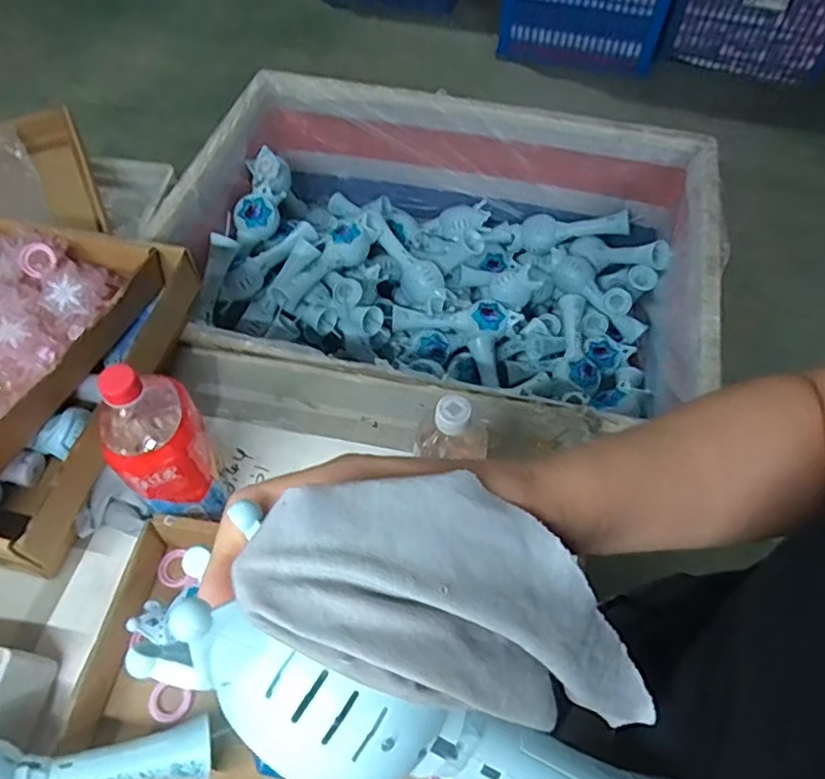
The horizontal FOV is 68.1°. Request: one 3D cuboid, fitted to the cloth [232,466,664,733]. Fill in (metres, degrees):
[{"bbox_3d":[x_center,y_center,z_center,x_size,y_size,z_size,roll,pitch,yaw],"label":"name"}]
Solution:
[{"bbox_3d":[0.031,0.076,0.209,0.172,0.032,0.062,29,54,-24],"label":"cloth"}]

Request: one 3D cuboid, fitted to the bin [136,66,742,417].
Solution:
[{"bbox_3d":[0.051,-0.241,1.072,0.816,0.287,0.496,13,58,8],"label":"bin"}]

